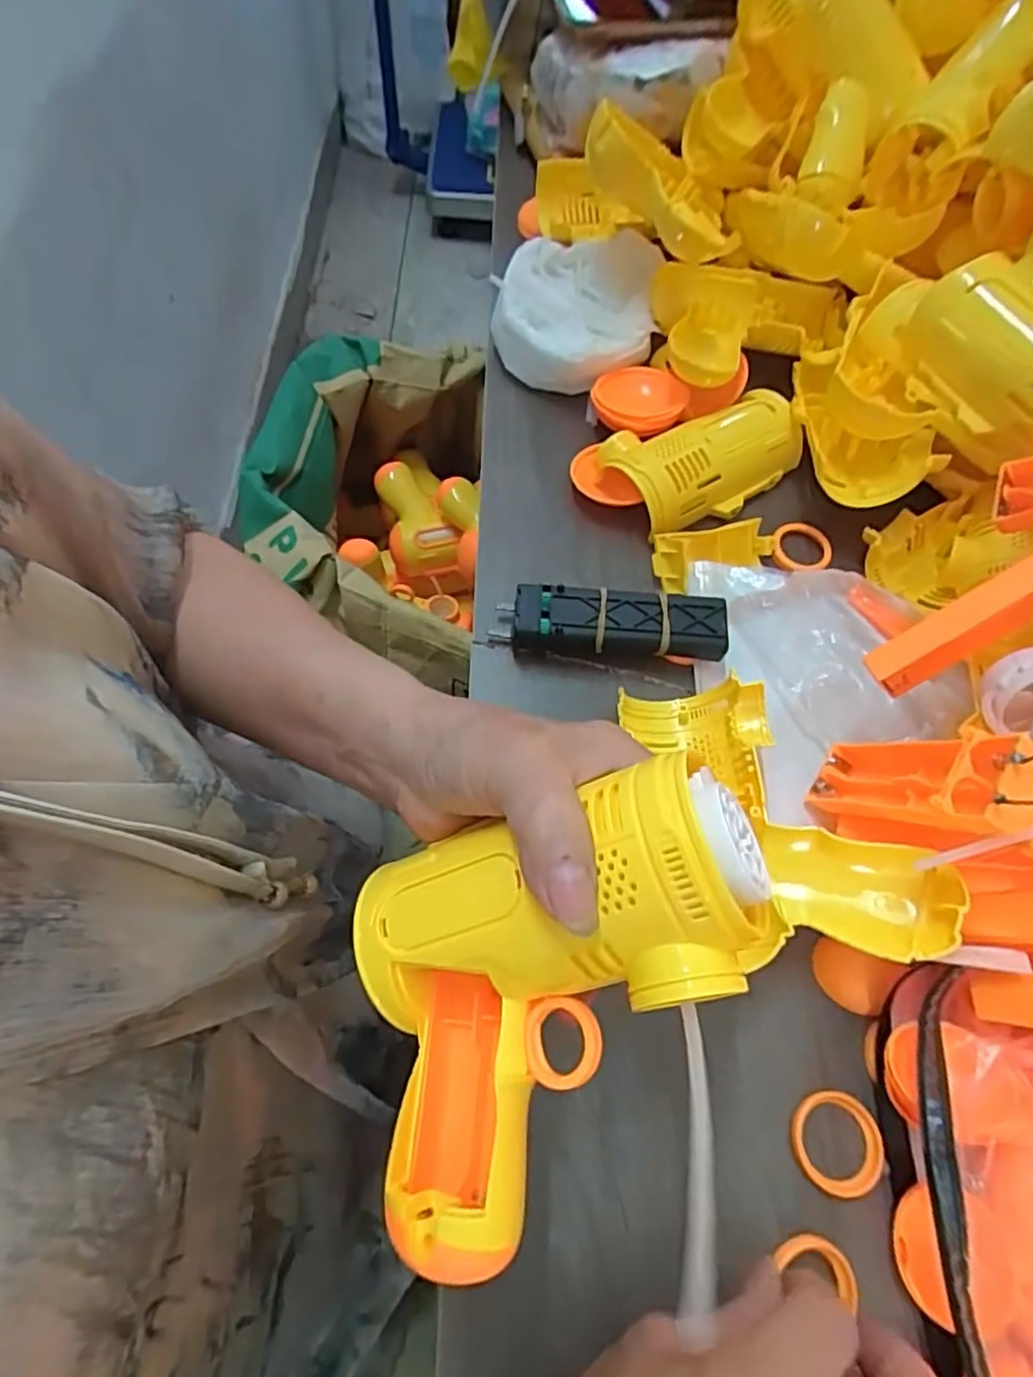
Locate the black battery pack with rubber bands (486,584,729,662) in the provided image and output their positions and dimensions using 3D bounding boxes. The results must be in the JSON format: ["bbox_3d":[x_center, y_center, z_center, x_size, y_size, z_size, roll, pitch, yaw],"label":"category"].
[{"bbox_3d":[0.050,-0.033,0.353,0.118,0.031,0.029,3,66,3],"label":"black battery pack with rubber bands"}]

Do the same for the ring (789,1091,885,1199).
[{"bbox_3d":[0.130,0.184,0.270,0.036,0.004,0.035,2,65,-4],"label":"ring"}]

